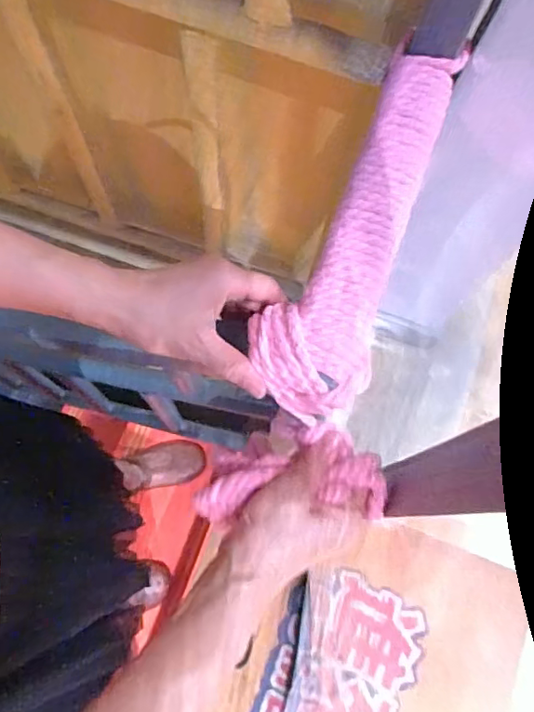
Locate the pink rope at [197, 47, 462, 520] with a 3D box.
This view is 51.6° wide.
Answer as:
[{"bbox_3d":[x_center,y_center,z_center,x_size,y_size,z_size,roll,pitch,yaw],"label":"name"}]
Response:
[{"bbox_3d":[0.069,-0.064,0.406,0.111,0.076,0.368,19,83,6],"label":"pink rope"}]

